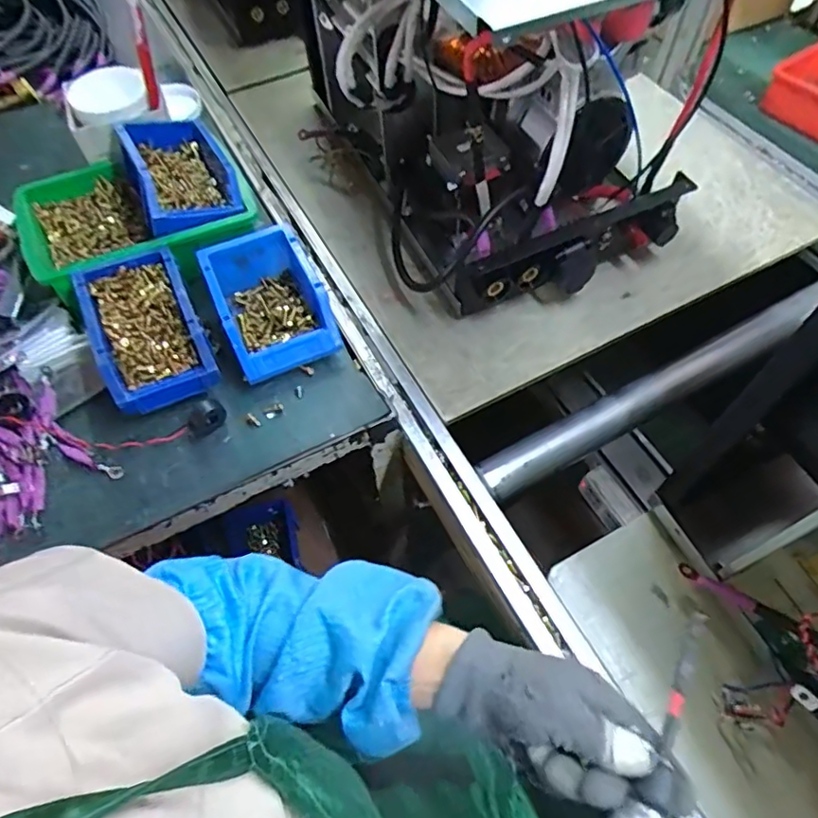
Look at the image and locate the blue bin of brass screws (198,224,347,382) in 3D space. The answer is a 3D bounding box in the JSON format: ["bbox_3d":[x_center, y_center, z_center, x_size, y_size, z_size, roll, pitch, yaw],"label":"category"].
[{"bbox_3d":[-0.152,-0.116,0.628,0.113,0.073,0.156,-22,61,-11],"label":"blue bin of brass screws"}]

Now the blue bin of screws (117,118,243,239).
[{"bbox_3d":[-0.271,-0.281,0.673,0.113,0.061,0.165,-22,61,-11],"label":"blue bin of screws"}]

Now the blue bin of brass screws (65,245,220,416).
[{"bbox_3d":[-0.279,-0.086,0.599,0.108,0.059,0.167,-26,62,-13],"label":"blue bin of brass screws"}]

